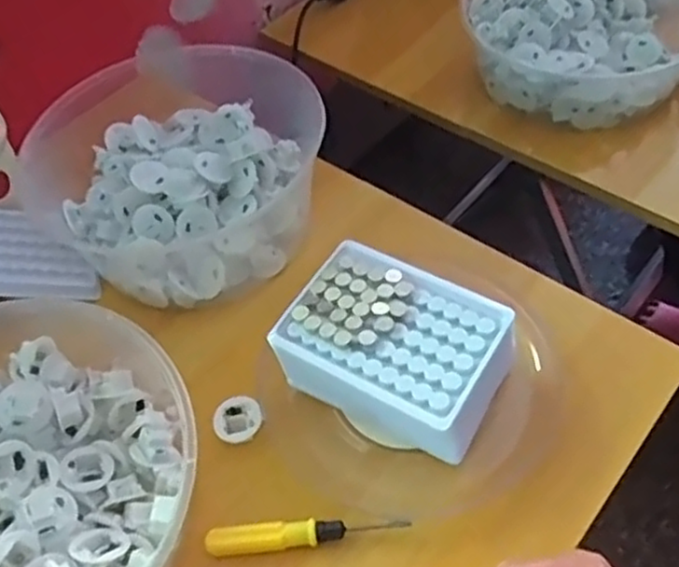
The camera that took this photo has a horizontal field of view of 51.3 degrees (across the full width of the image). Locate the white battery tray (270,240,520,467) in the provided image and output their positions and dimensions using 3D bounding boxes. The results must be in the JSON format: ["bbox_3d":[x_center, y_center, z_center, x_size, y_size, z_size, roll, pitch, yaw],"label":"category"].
[{"bbox_3d":[0.037,0.047,0.461,0.136,0.059,0.099,24,58,22],"label":"white battery tray"}]

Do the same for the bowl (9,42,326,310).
[{"bbox_3d":[-0.132,-0.099,0.581,0.224,0.092,0.210,33,62,26],"label":"bowl"}]

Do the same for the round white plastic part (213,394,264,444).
[{"bbox_3d":[-0.068,0.090,0.469,0.031,0.006,0.030,-3,52,3],"label":"round white plastic part"}]

